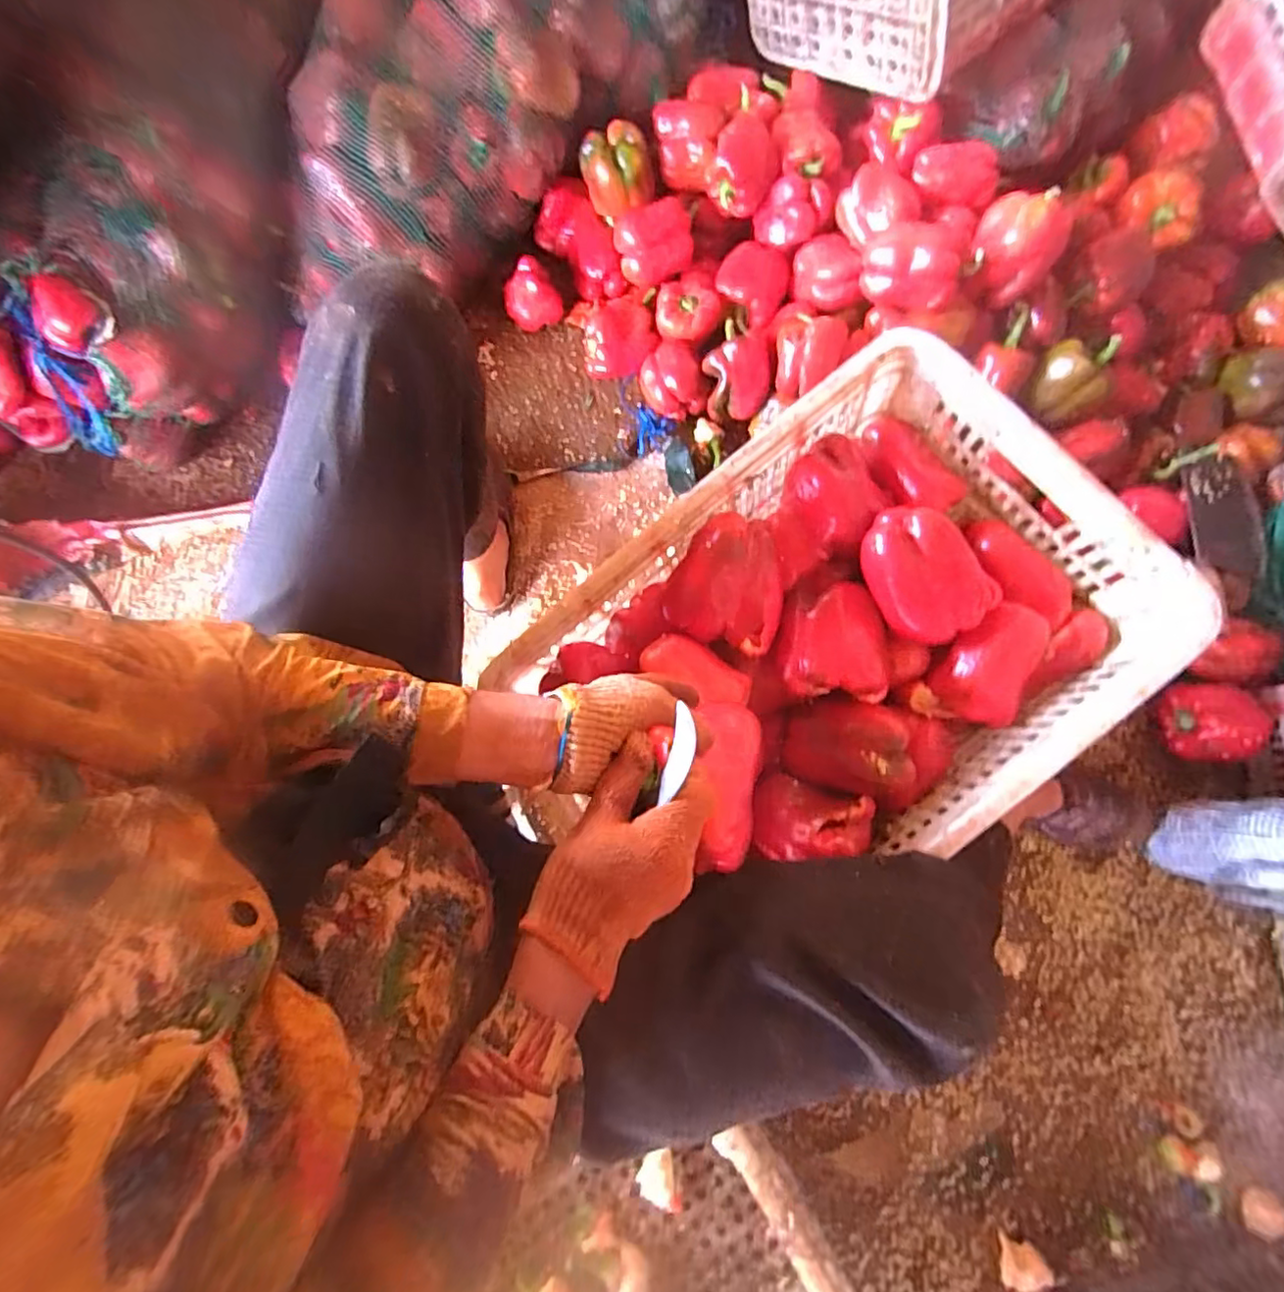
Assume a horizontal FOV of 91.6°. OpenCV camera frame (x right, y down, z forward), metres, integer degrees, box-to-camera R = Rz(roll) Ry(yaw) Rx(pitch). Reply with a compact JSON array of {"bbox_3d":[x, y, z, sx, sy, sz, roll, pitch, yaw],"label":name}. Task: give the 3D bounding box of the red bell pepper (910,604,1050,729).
[{"bbox_3d":[0.320,0.020,0.582,0.076,0.058,0.121,31,103,34],"label":"red bell pepper"}]

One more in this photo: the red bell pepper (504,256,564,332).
[{"bbox_3d":[-0.161,-0.512,0.928,0.077,0.081,0.072,-38,80,-9],"label":"red bell pepper"}]

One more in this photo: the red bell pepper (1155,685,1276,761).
[{"bbox_3d":[0.722,0.095,0.792,0.083,0.091,0.099,6,76,0],"label":"red bell pepper"}]

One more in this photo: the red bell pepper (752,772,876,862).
[{"bbox_3d":[0.152,0.158,0.558,0.108,0.066,0.077,14,77,2],"label":"red bell pepper"}]

